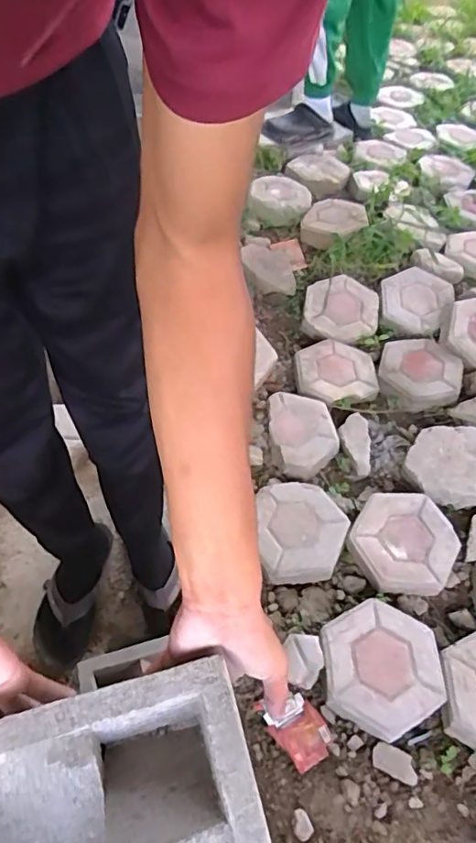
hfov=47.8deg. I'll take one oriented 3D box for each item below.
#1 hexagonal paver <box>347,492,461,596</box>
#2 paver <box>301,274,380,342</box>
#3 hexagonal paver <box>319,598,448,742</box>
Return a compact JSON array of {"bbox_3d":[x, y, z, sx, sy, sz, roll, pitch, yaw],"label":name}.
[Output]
[{"bbox_3d":[0.332,0.245,1.089,0.215,0.051,0.210,-4,56,-2],"label":"hexagonal paver"},{"bbox_3d":[0.278,-0.303,1.461,0.195,0.060,0.197,5,71,-2],"label":"paver"},{"bbox_3d":[0.247,0.423,0.932,0.207,0.050,0.195,-24,59,-15],"label":"hexagonal paver"}]

